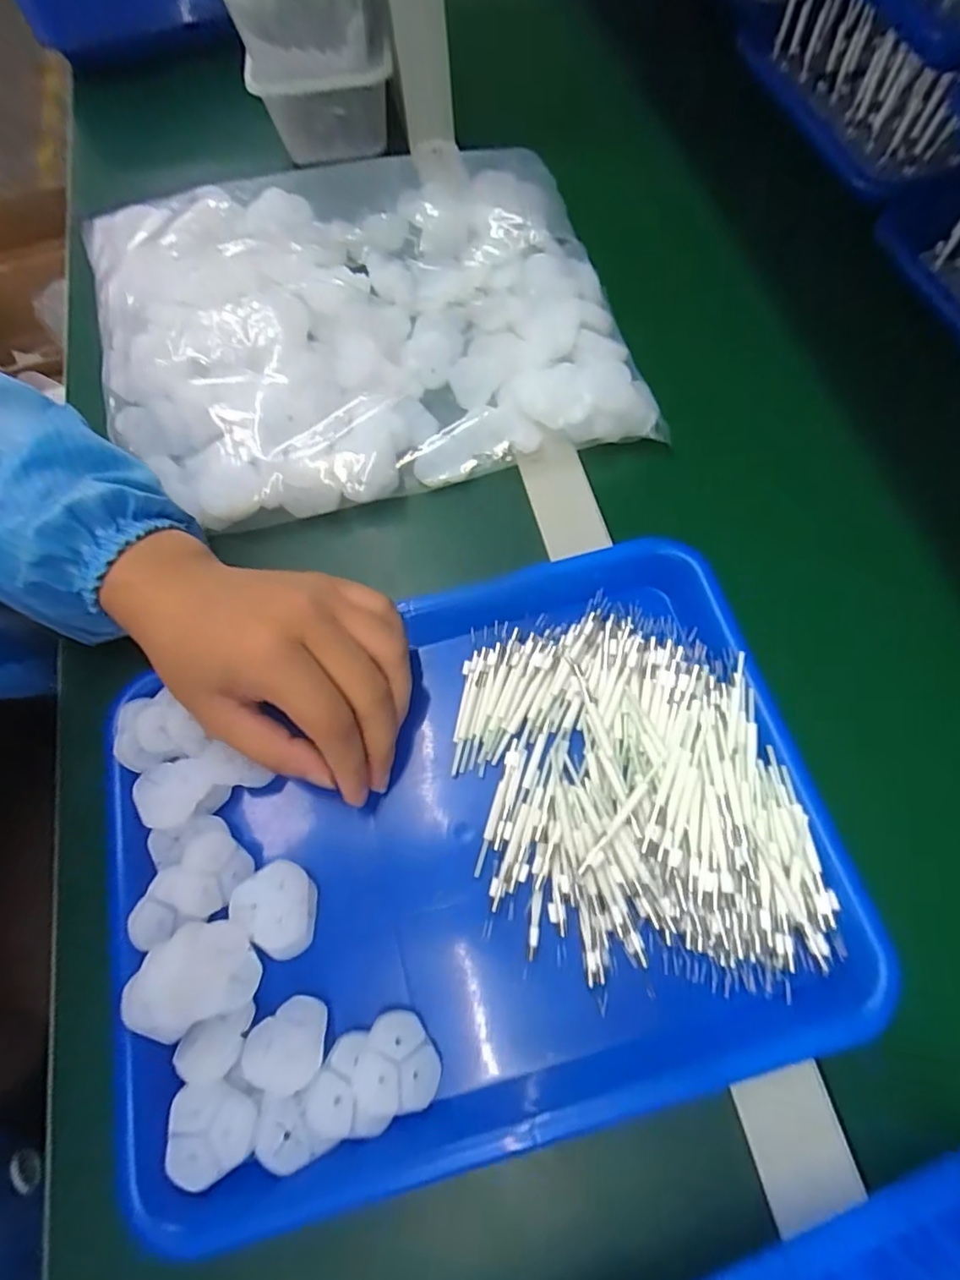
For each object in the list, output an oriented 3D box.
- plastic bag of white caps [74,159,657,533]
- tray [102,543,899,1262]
[{"bbox_3d":[-0.085,-0.229,0.413,0.337,0.059,0.285,-15,68,-4],"label":"plastic bag of white caps"},{"bbox_3d":[-0.007,0.097,0.293,0.325,0.035,0.244,-16,68,-4],"label":"tray"}]

